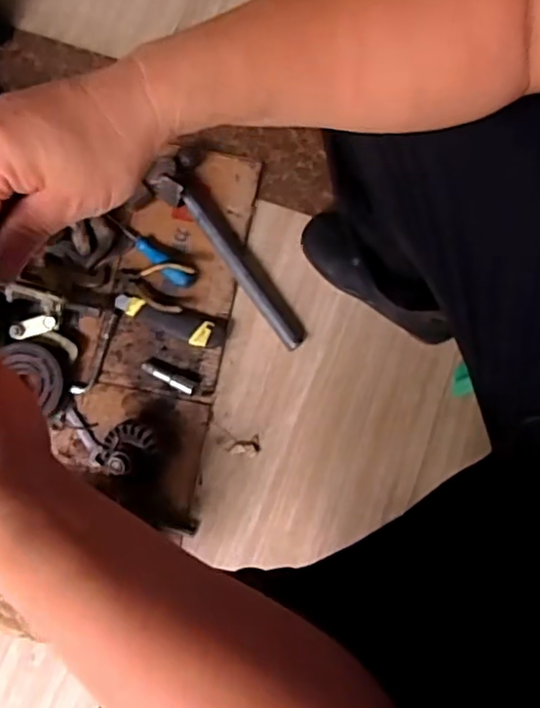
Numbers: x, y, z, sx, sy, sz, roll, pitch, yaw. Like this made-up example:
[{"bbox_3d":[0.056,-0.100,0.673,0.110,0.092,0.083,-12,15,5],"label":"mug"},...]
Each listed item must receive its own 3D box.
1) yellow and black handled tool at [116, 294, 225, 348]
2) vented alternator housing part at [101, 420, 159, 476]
[{"bbox_3d":[-0.139,-0.045,0.856,0.157,0.032,0.040,17,78,5],"label":"yellow and black handled tool"},{"bbox_3d":[-0.182,0.123,0.809,0.080,0.058,0.064,-42,79,-8],"label":"vented alternator housing part"}]

